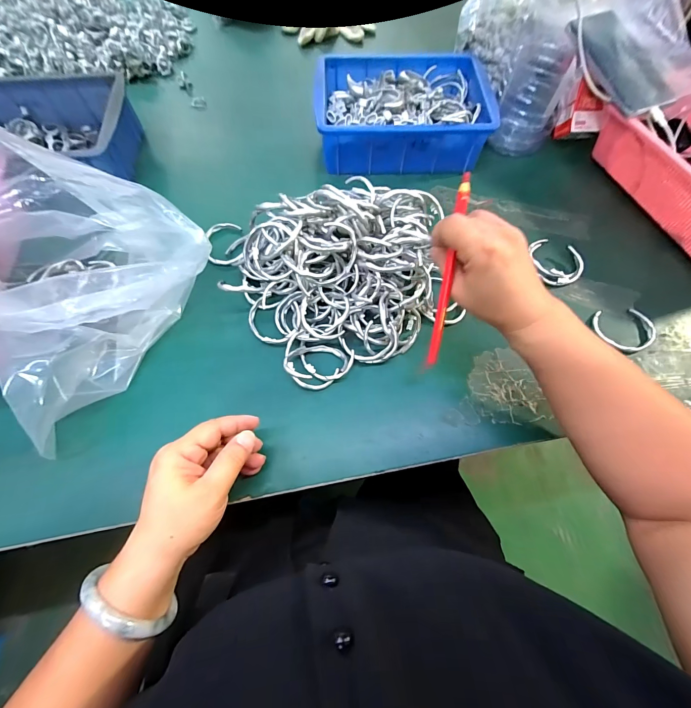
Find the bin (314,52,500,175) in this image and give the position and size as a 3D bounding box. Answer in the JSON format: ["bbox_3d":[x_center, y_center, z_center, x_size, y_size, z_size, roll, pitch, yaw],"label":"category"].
[{"bbox_3d":[0.080,-0.362,0.474,0.243,0.067,0.176,1,67,-1],"label":"bin"}]

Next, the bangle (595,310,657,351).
[{"bbox_3d":[0.327,-0.028,0.375,0.070,0.006,0.052,-2,67,-2],"label":"bangle"}]

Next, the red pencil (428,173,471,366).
[{"bbox_3d":[0.092,-0.069,0.288,0.009,0.006,0.164,5,109,0],"label":"red pencil"}]

